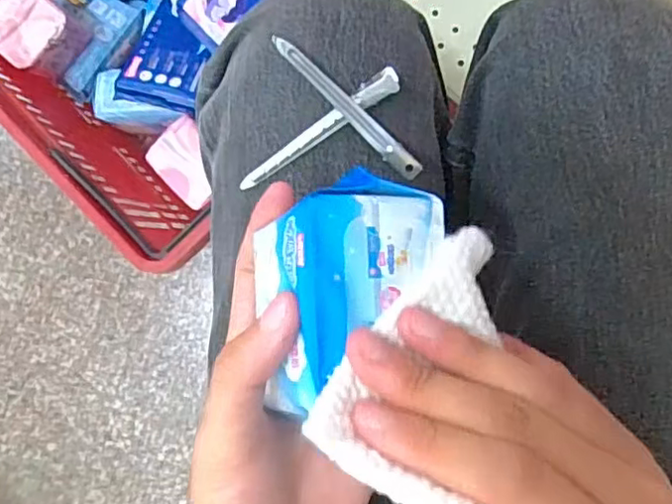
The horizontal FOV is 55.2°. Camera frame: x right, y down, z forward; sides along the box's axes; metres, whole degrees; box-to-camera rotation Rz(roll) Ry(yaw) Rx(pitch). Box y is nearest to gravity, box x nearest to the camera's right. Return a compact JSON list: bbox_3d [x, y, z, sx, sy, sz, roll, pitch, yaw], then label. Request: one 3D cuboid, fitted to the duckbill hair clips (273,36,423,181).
[{"bbox_3d":[0.006,-0.063,0.285,0.086,0.006,0.009,41,89,-21],"label":"duckbill hair clips"}]

